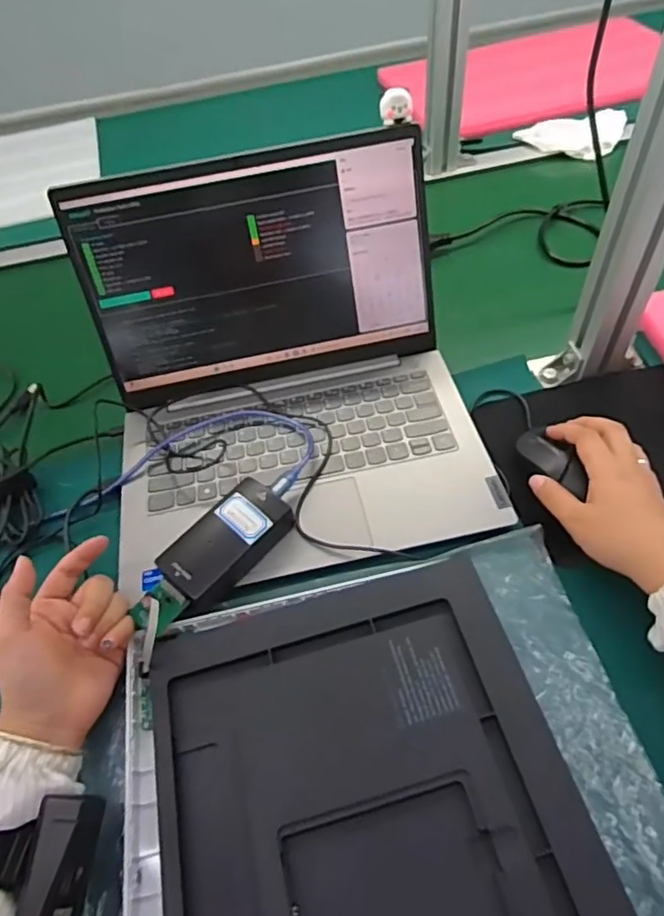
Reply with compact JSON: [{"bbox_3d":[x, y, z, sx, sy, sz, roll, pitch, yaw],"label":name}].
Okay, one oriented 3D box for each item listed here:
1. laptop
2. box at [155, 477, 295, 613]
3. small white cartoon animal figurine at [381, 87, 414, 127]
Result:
[{"bbox_3d":[-0.045,-0.084,0.479,0.320,0.181,0.305,-10,53,-2],"label":"laptop"},{"bbox_3d":[-0.084,0.066,0.461,0.104,0.030,0.057,-40,59,-22],"label":"box"},{"bbox_3d":[0.057,-0.305,0.500,0.027,0.022,0.019,2,54,7],"label":"small white cartoon animal figurine"}]

